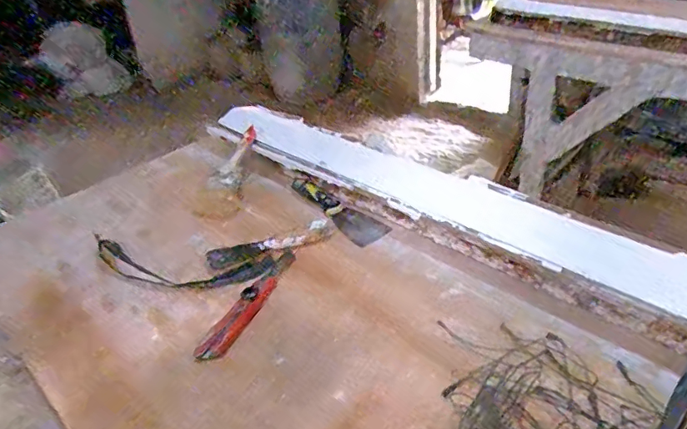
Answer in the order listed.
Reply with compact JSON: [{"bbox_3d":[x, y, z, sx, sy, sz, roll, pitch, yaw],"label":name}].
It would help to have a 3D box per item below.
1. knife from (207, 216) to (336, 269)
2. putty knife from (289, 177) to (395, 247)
[{"bbox_3d":[-0.099,0.039,0.706,0.175,0.019,0.038,-16,35,-14],"label":"knife"},{"bbox_3d":[-0.013,-0.011,0.760,0.052,0.025,0.194,-27,39,-28],"label":"putty knife"}]

